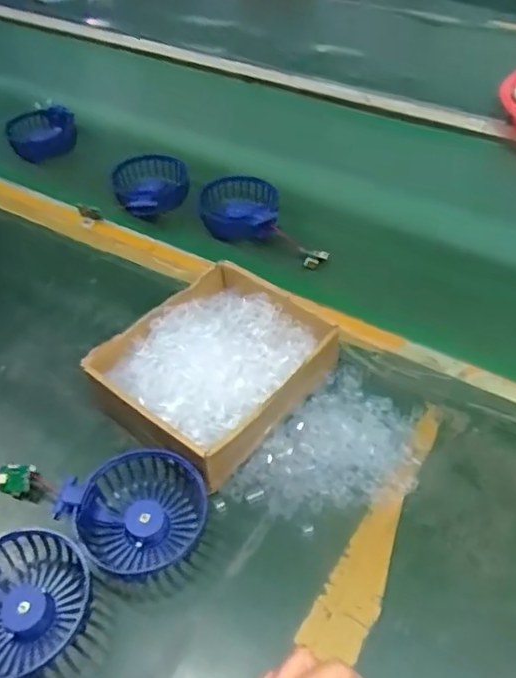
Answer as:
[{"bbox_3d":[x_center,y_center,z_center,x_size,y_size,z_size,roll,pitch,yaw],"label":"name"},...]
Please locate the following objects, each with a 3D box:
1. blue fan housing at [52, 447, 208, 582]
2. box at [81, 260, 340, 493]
[{"bbox_3d":[-0.084,0.125,0.431,0.091,0.034,0.088,-1,47,1],"label":"blue fan housing"},{"bbox_3d":[-0.036,0.024,0.504,0.147,0.055,0.175,31,55,27],"label":"box"}]

